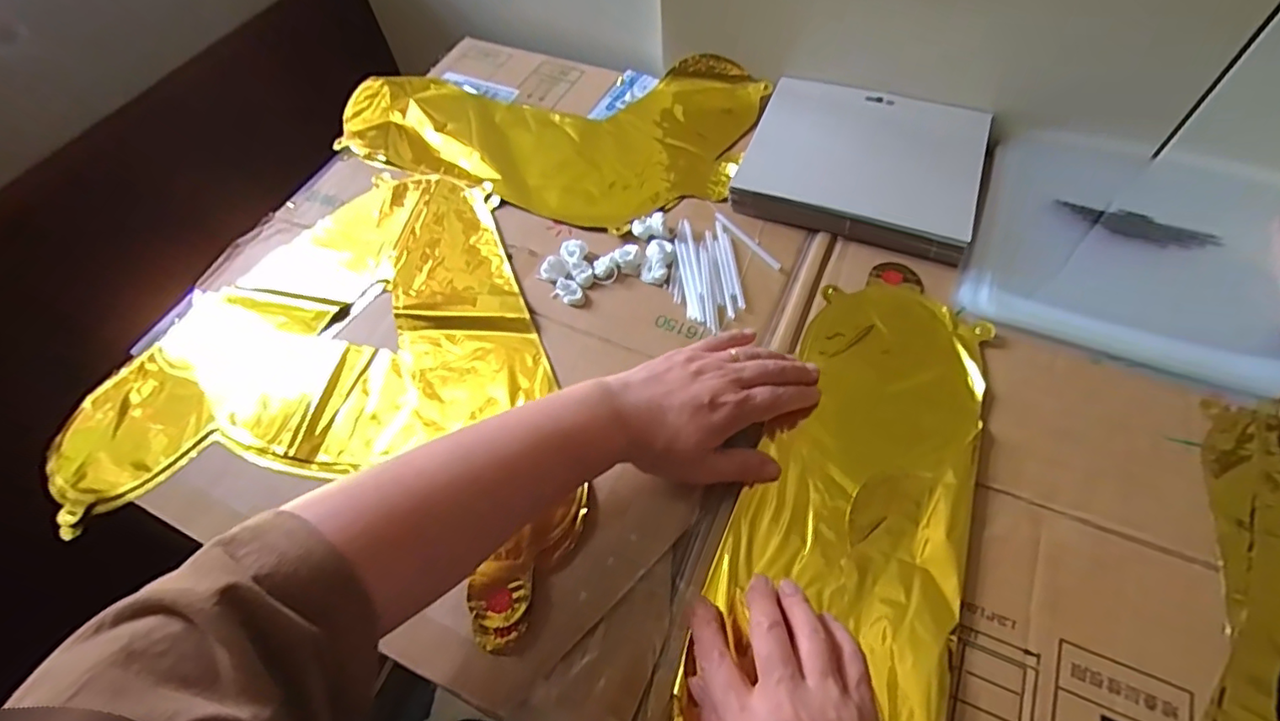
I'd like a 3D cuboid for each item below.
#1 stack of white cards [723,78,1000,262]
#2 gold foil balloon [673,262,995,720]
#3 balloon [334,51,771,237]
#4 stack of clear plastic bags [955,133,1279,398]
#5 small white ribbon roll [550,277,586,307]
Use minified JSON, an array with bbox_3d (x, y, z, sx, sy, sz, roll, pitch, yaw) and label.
[{"bbox_3d":[0.191,-0.173,0.506,0.186,0.018,0.158,18,62,14],"label":"stack of white cards"},{"bbox_3d":[0.133,0.111,0.367,0.137,0.013,0.435,20,63,15],"label":"gold foil balloon"},{"bbox_3d":[-0.099,-0.238,0.590,0.403,0.024,0.228,15,62,13],"label":"balloon"},{"bbox_3d":[0.391,-0.096,0.465,0.222,0.012,0.227,21,63,16],"label":"stack of clear plastic bags"},{"bbox_3d":[-0.056,-0.055,0.470,0.027,0.011,0.019,27,65,19],"label":"small white ribbon roll"}]

